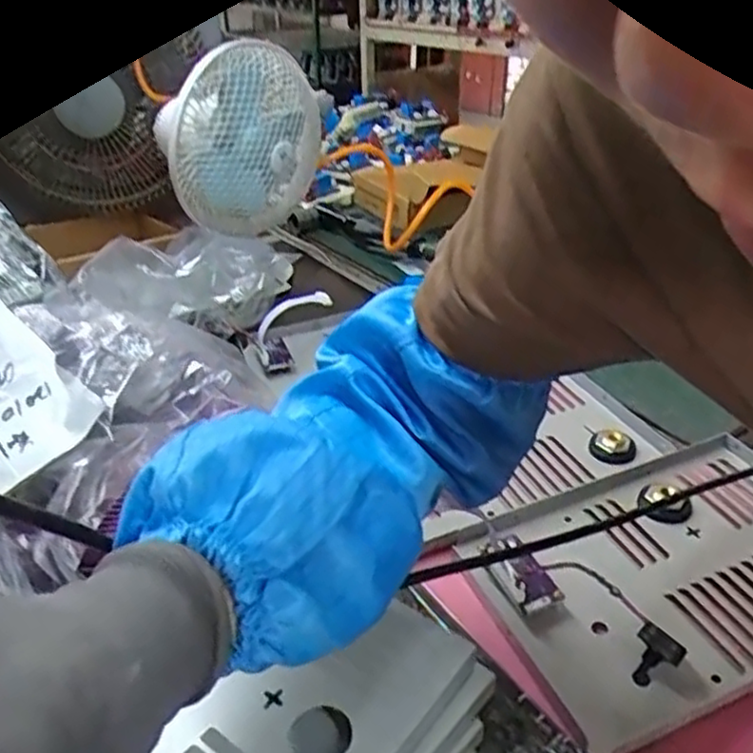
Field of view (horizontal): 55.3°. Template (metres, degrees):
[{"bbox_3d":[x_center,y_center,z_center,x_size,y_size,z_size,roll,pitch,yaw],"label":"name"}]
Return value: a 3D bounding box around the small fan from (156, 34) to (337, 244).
[{"bbox_3d":[-0.153,-0.280,0.858,0.114,0.198,0.213,9,33,18],"label":"small fan"}]

